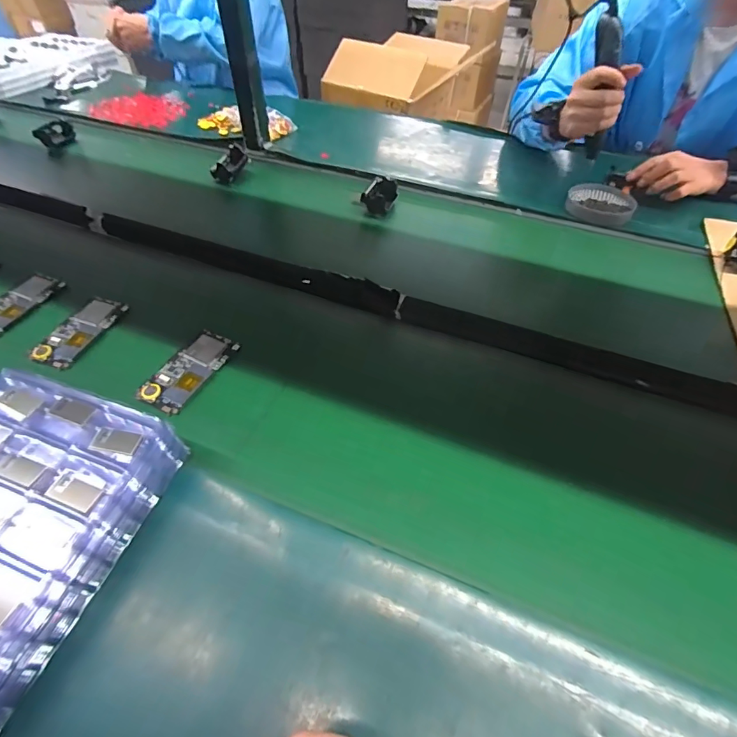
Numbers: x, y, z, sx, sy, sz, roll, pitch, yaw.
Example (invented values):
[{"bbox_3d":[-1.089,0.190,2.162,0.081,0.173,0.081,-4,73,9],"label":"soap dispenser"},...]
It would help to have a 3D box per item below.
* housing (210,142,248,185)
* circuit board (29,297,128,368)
[{"bbox_3d":[-0.274,-0.406,0.849,0.042,0.030,0.084,22,74,18],"label":"housing"},{"bbox_3d":[-0.390,-0.052,0.580,0.059,0.011,0.120,19,56,10],"label":"circuit board"}]

